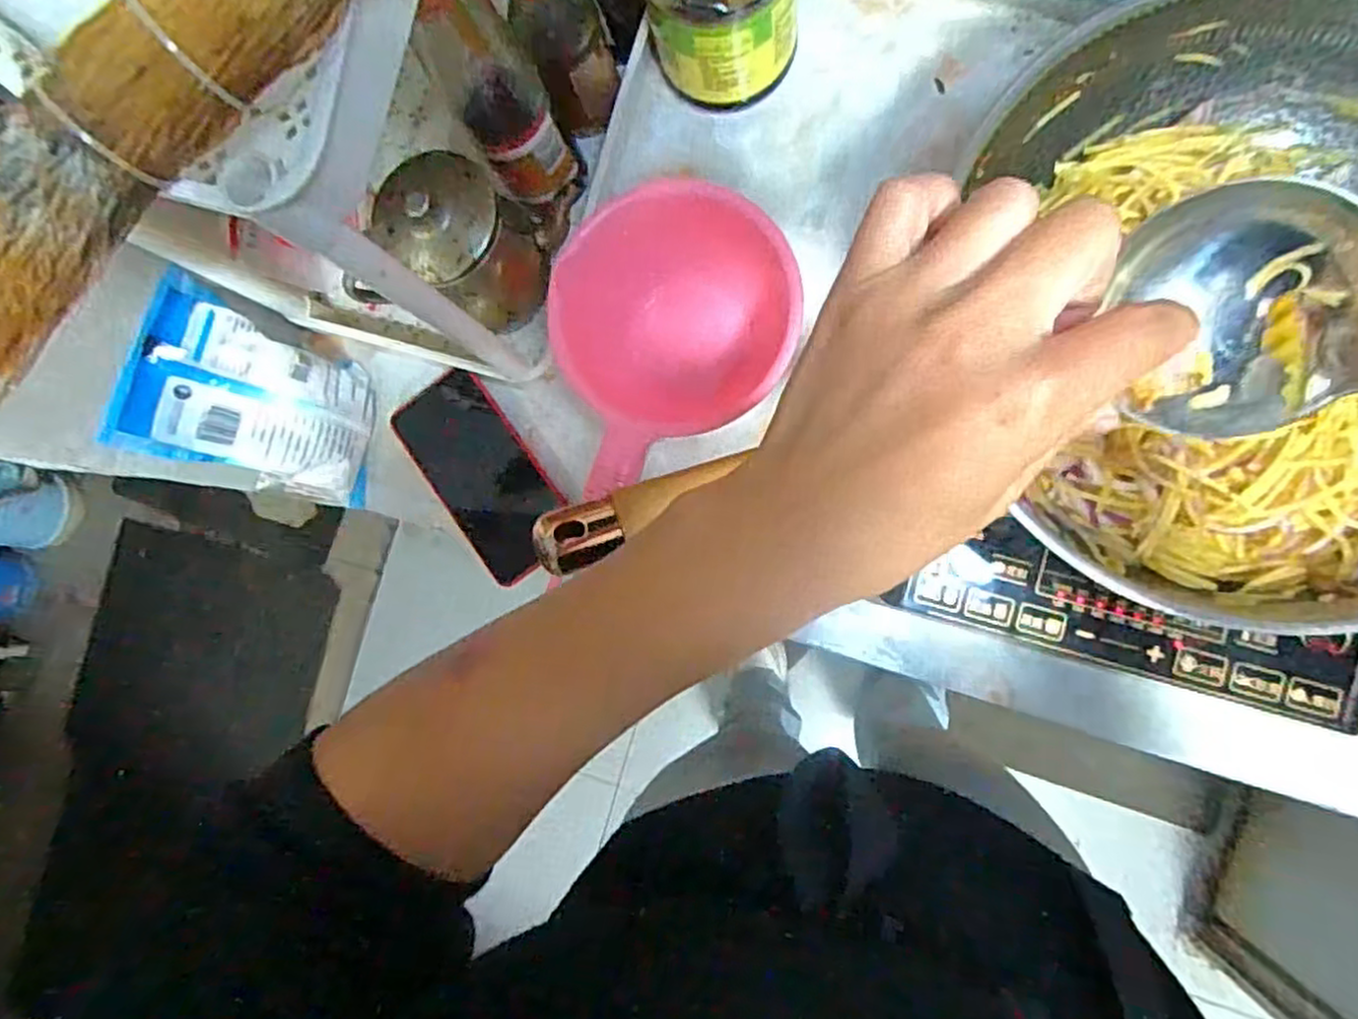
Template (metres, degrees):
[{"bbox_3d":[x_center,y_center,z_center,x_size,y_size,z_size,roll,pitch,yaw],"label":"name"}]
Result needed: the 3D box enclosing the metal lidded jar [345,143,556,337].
[{"bbox_3d":[-0.149,-0.169,0.493,0.086,0.115,0.101,15,89,9],"label":"metal lidded jar"}]

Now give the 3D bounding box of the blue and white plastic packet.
[{"bbox_3d":[-0.297,-0.077,0.525,0.035,0.167,0.115,3,76,46],"label":"blue and white plastic packet"}]

